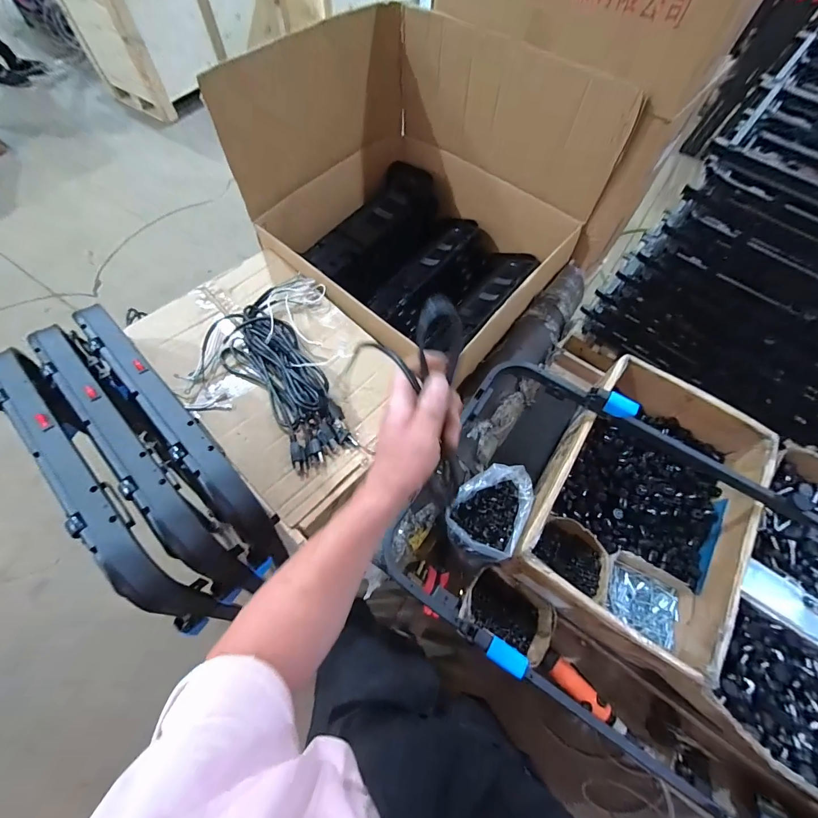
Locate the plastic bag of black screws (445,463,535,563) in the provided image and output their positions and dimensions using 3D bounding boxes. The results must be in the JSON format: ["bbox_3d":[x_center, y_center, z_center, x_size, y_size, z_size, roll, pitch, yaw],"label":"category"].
[{"bbox_3d":[0.152,0.193,0.715,0.137,0.097,0.190,28,66,11],"label":"plastic bag of black screws"}]

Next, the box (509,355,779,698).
[{"bbox_3d":[0.472,0.184,0.765,0.357,0.147,0.537,31,67,12],"label":"box"}]

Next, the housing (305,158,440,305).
[{"bbox_3d":[-0.078,-0.484,0.984,0.217,0.111,0.434,28,66,11],"label":"housing"}]

